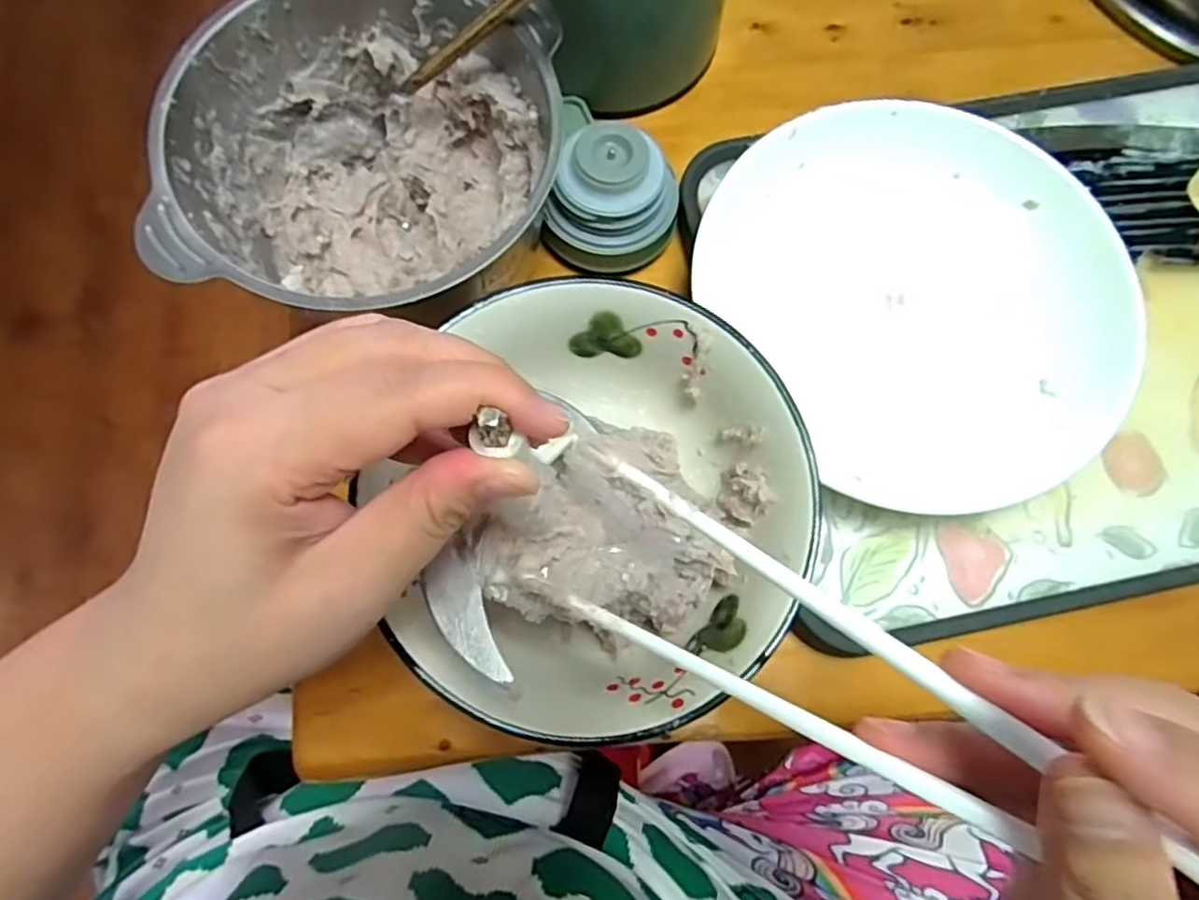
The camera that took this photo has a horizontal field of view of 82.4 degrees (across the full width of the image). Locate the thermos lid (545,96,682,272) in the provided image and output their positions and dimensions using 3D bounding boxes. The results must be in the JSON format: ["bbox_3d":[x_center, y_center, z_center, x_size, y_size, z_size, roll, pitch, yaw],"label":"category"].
[{"bbox_3d":[0.009,-0.134,0.367,0.065,0.051,0.059,11,75,2],"label":"thermos lid"}]

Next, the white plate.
[{"bbox_3d":[0.164,-0.080,0.355,0.190,0.036,0.213,-32,78,-9],"label":"white plate"}]

